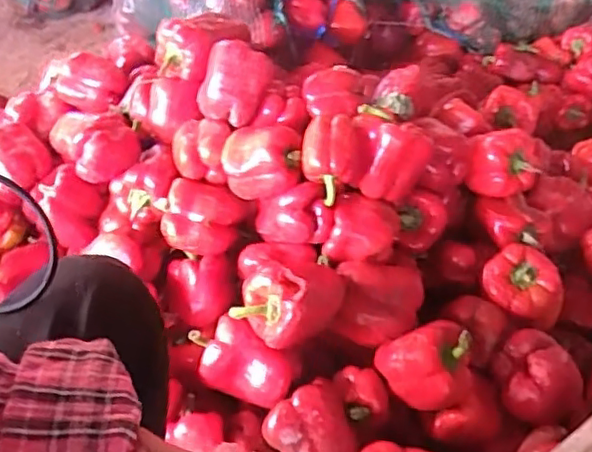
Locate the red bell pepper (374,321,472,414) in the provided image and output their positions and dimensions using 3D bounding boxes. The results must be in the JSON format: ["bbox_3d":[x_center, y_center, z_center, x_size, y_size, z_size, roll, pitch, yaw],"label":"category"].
[{"bbox_3d":[0.153,0.162,0.729,0.105,0.074,0.079,-10,41,-5],"label":"red bell pepper"}]

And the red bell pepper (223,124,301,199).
[{"bbox_3d":[-0.043,-0.083,0.793,0.099,0.074,0.073,-4,41,2],"label":"red bell pepper"}]

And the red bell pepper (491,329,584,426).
[{"bbox_3d":[0.285,0.190,0.742,0.095,0.073,0.092,-3,41,3],"label":"red bell pepper"}]

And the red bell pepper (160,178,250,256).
[{"bbox_3d":[-0.121,-0.013,0.817,0.100,0.066,0.077,1,42,8],"label":"red bell pepper"}]

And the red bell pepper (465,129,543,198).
[{"bbox_3d":[0.289,-0.087,0.863,0.097,0.069,0.067,6,43,13],"label":"red bell pepper"}]

